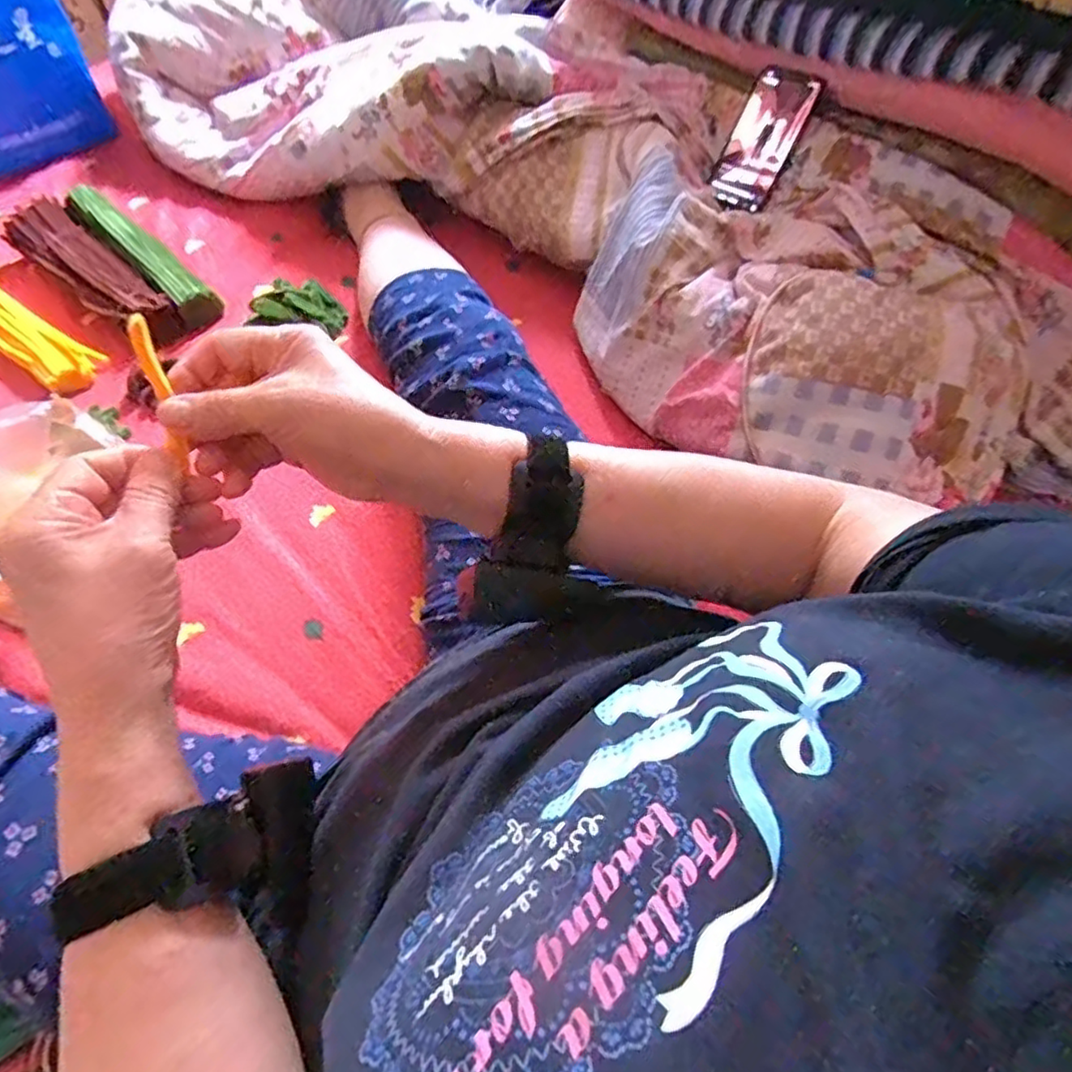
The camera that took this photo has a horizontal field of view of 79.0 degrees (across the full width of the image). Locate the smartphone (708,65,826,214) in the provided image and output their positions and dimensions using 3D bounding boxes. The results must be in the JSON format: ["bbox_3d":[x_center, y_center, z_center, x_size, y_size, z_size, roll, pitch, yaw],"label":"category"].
[{"bbox_3d":[0.230,-0.407,0.670,0.017,0.126,0.072,-21,56,-43],"label":"smartphone"}]

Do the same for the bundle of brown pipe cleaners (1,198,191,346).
[{"bbox_3d":[-0.540,-0.322,0.786,0.307,0.042,0.072,36,68,22],"label":"bundle of brown pipe cleaners"}]

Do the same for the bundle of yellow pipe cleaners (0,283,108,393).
[{"bbox_3d":[-0.611,-0.254,0.750,0.271,0.037,0.063,32,67,20],"label":"bundle of yellow pipe cleaners"}]

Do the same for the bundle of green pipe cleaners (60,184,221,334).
[{"bbox_3d":[-0.489,-0.350,0.803,0.292,0.050,0.049,39,69,22],"label":"bundle of green pipe cleaners"}]

